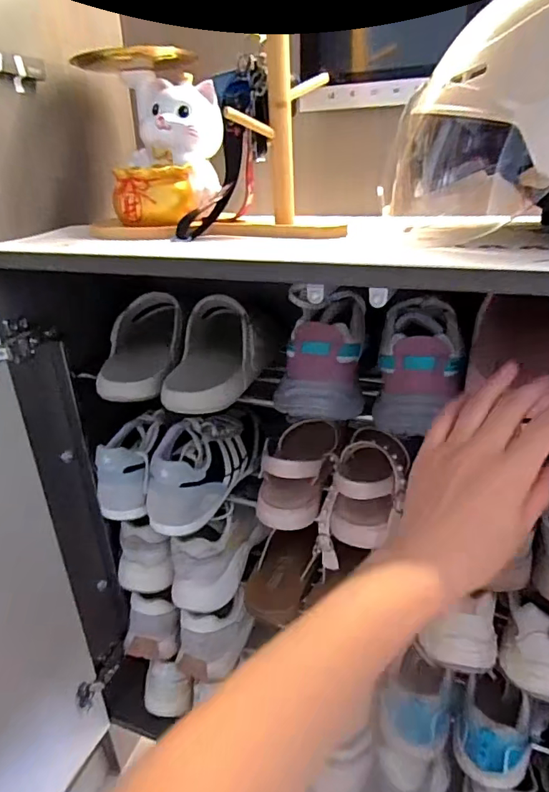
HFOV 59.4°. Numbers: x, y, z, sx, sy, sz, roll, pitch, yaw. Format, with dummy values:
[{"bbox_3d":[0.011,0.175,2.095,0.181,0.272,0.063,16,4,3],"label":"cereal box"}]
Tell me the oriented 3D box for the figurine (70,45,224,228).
[{"bbox_3d":[-0.126,-0.277,0.514,0.140,0.162,0.130,-7,25,-11],"label":"figurine"}]

